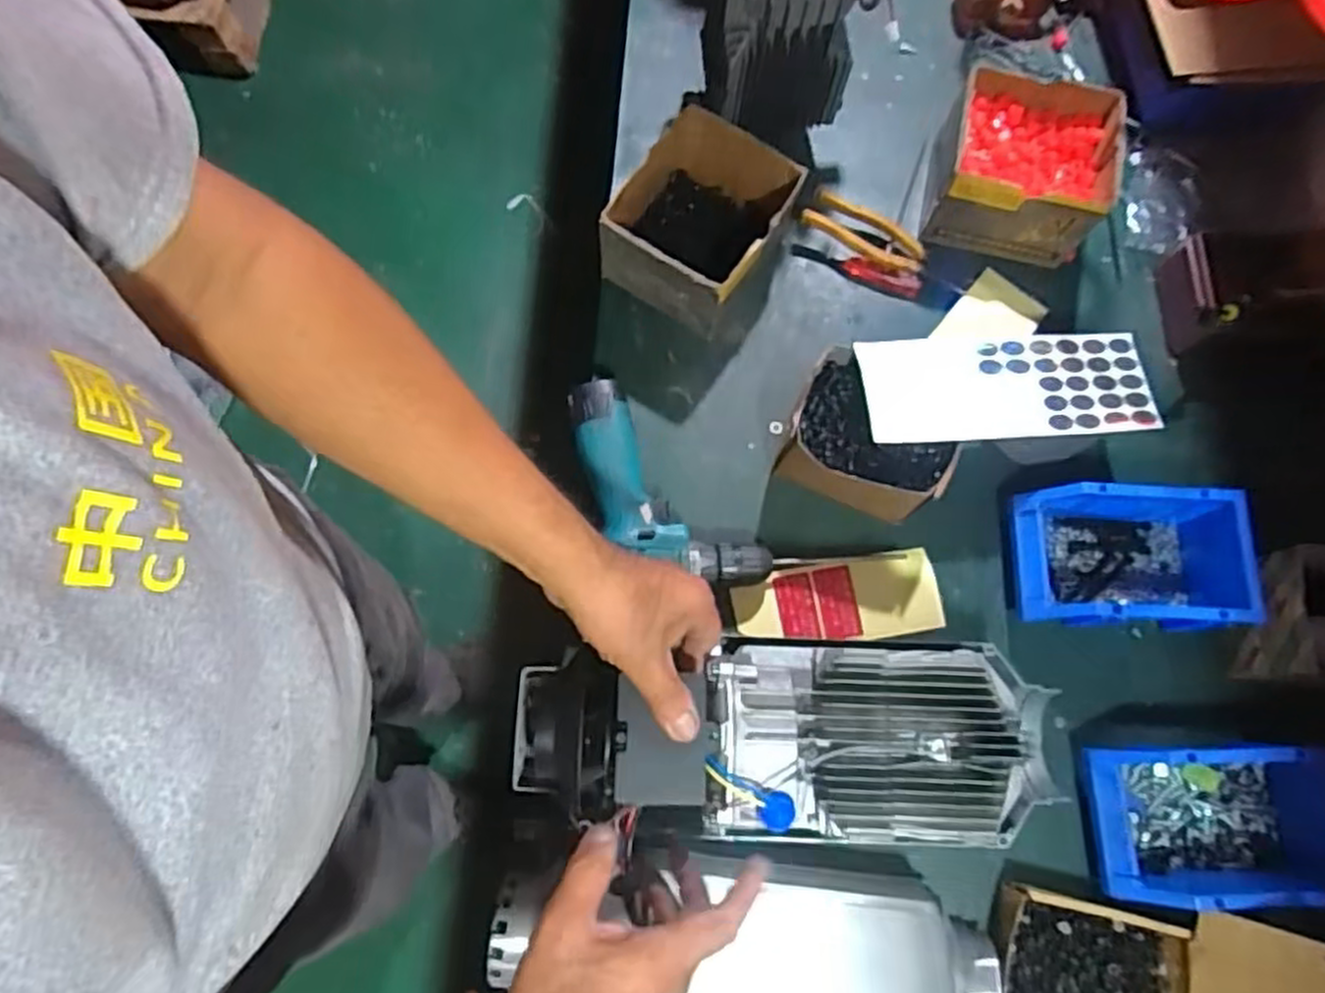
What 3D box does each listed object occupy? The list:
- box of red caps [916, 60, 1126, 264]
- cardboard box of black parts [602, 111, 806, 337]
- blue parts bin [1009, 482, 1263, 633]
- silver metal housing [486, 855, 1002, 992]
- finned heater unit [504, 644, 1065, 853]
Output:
[{"bbox_3d":[0.354,-0.323,0.773,0.152,0.094,0.146,15,75,1],"label":"box of red caps"},{"bbox_3d":[0.037,-0.257,0.747,0.144,0.111,0.156,28,75,4],"label":"cardboard box of black parts"},{"bbox_3d":[0.412,0.056,0.687,0.195,0.074,0.117,4,75,-2],"label":"blue parts bin"},{"bbox_3d":[0.077,0.360,0.602,0.372,0.079,0.143,7,75,-1],"label":"silver metal housing"},{"bbox_3d":[0.087,0.168,0.538,0.381,0.088,0.127,0,75,0],"label":"finned heater unit"}]

